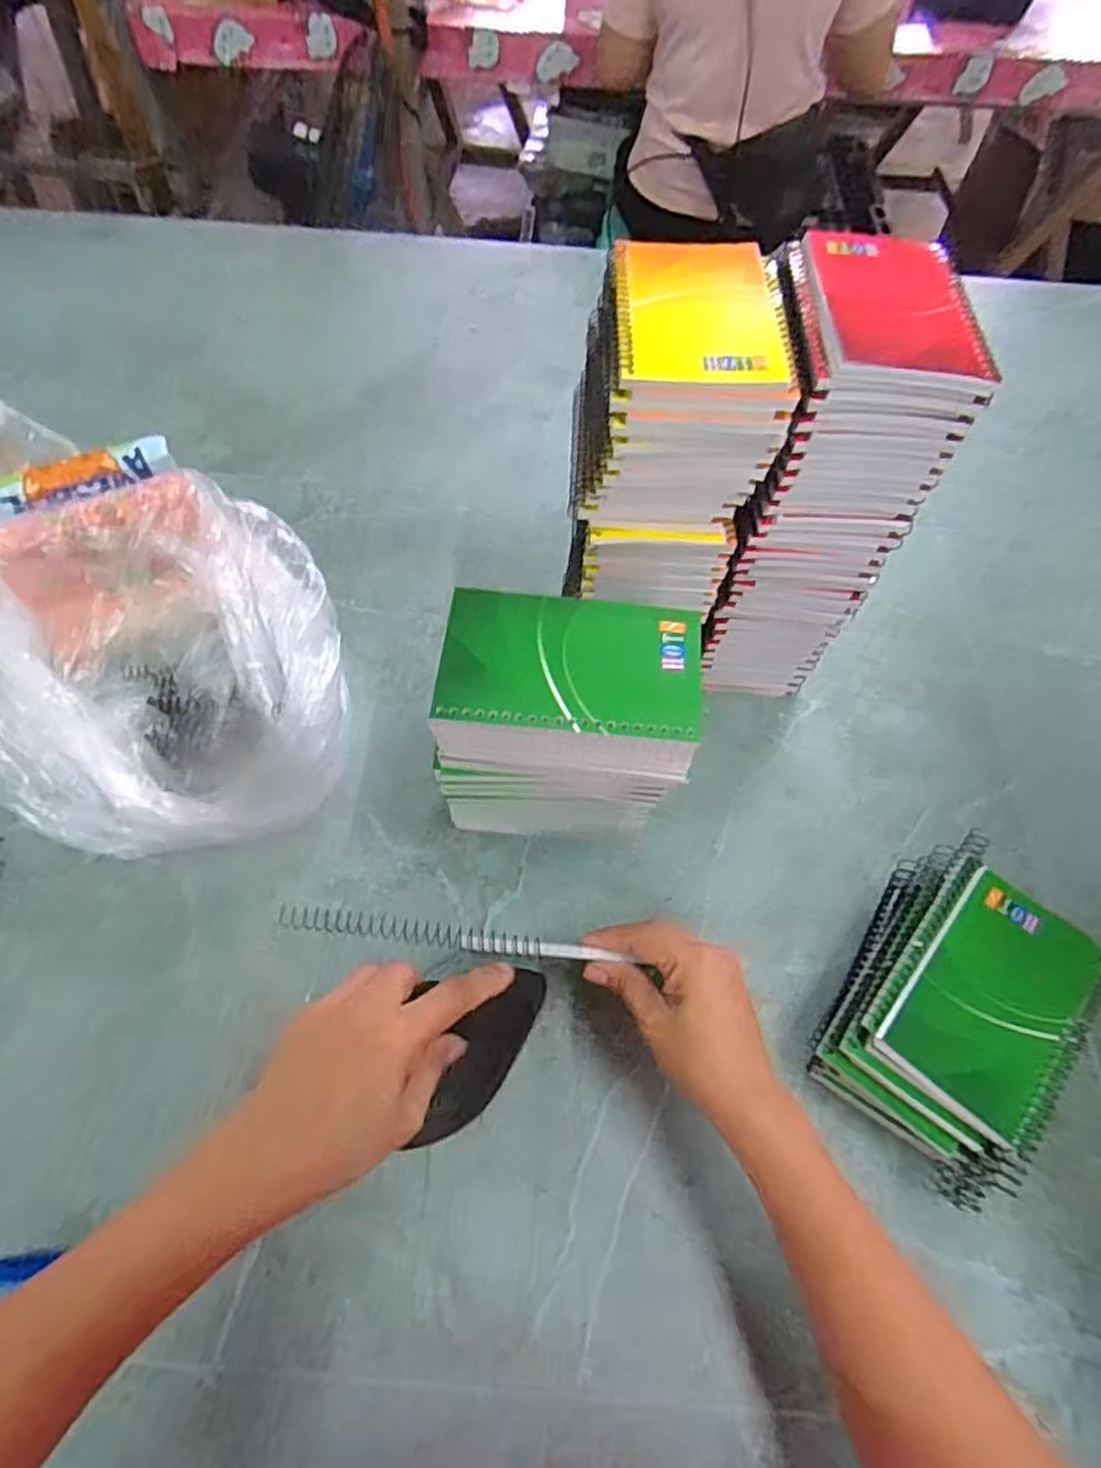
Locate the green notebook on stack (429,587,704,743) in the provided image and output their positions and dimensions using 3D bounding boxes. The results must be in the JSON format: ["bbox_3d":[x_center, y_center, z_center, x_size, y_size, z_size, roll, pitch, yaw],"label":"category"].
[{"bbox_3d":[0.011,-0.039,0.361,0.129,0.009,0.081,6,59,1],"label":"green notebook on stack"}]

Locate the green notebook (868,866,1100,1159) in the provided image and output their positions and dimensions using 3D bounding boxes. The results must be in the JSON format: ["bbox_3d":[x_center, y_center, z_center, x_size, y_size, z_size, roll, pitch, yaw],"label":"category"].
[{"bbox_3d":[0.248,0.146,0.393,0.084,0.008,0.135,39,66,18],"label":"green notebook"}]

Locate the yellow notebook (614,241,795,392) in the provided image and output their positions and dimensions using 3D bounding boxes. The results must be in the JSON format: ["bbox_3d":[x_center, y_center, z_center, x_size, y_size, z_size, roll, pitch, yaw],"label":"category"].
[{"bbox_3d":[0.077,-0.220,0.372,0.085,0.011,0.124,3,60,-1],"label":"yellow notebook"}]

